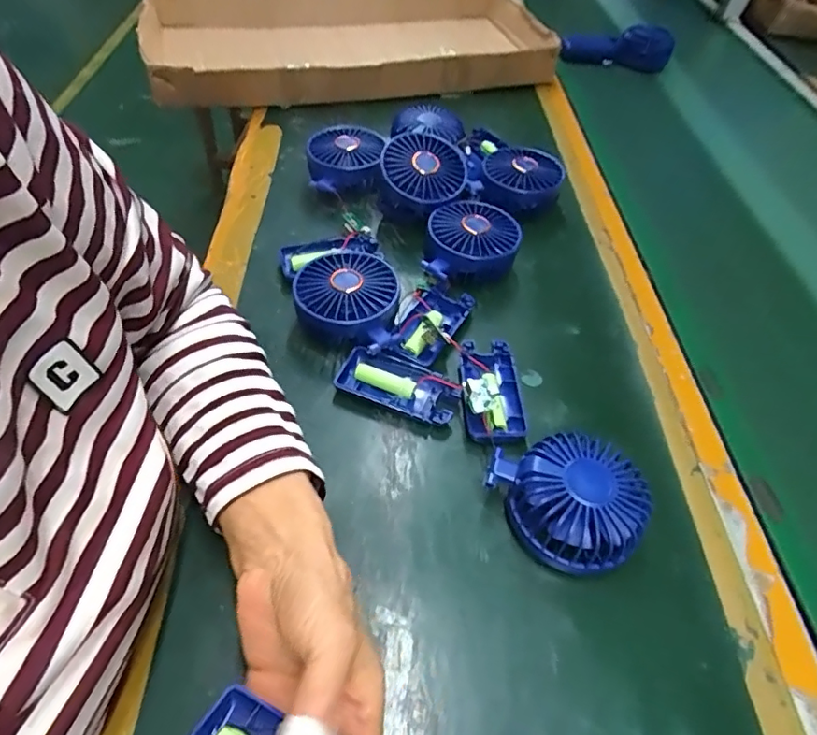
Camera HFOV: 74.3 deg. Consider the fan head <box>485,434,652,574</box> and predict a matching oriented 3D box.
[{"bbox_3d":[0.105,0.088,0.351,0.082,0.045,0.081,2,51,-3],"label":"fan head"}]

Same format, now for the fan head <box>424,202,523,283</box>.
[{"bbox_3d":[0.059,-0.117,0.509,0.087,0.042,0.085,1,51,-3],"label":"fan head"}]

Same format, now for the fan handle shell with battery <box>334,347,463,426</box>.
[{"bbox_3d":[-0.009,0.016,0.416,0.094,0.018,0.040,20,52,12],"label":"fan handle shell with battery"}]

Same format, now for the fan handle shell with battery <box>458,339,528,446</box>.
[{"bbox_3d":[0.063,0.013,0.413,0.045,0.029,0.091,2,51,-3],"label":"fan handle shell with battery"}]

